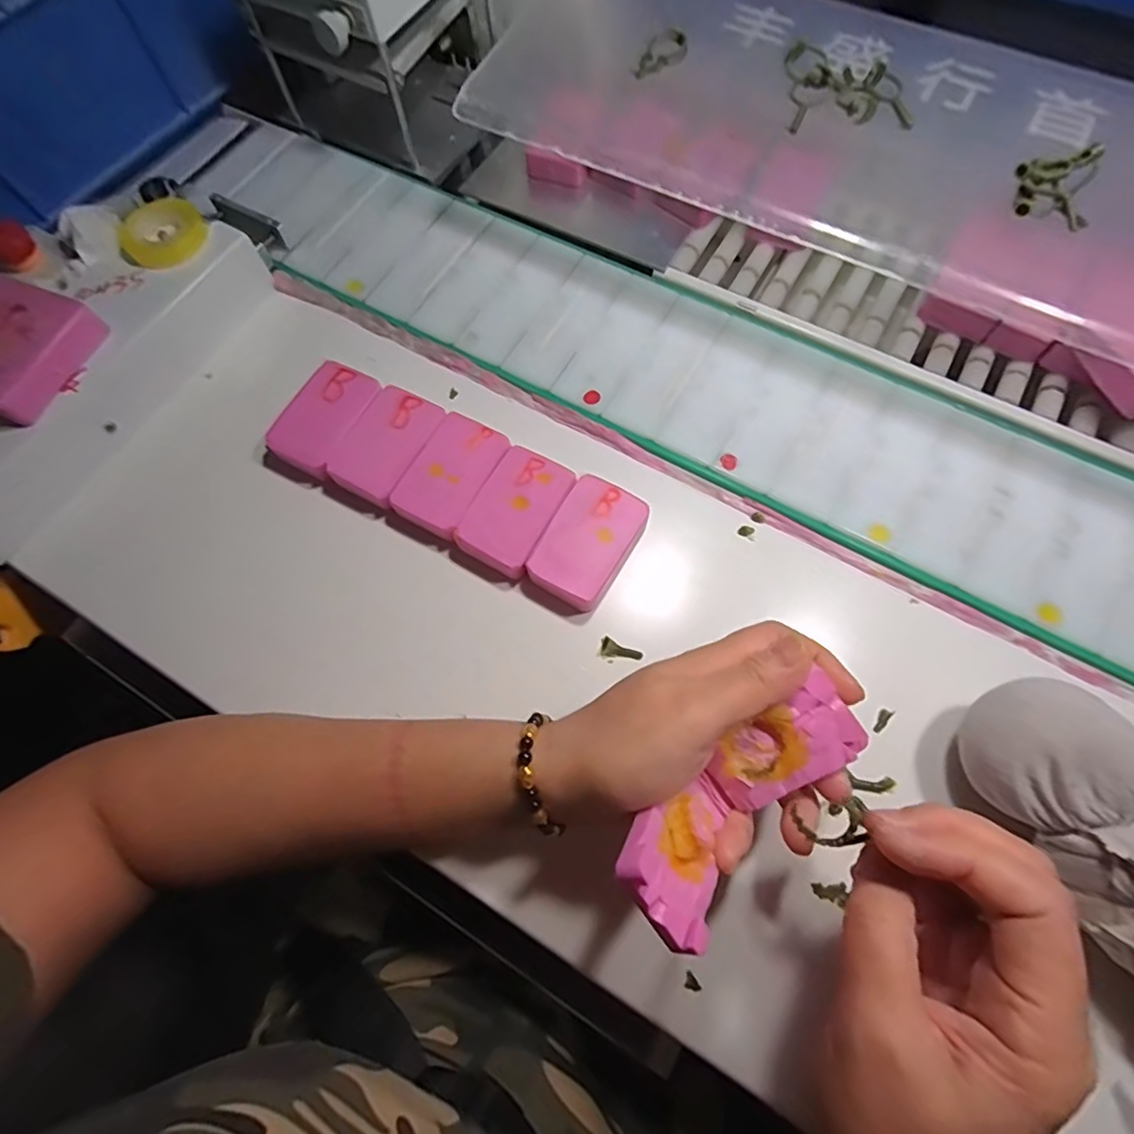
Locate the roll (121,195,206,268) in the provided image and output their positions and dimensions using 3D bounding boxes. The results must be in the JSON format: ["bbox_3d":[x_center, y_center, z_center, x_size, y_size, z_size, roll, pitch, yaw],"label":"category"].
[{"bbox_3d":[-0.260,-0.216,0.373,0.046,0.013,0.046,0,70,1],"label":"roll"}]

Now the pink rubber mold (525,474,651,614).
[{"bbox_3d":[0.012,-0.014,0.331,0.045,0.020,0.072,29,74,11],"label":"pink rubber mold"}]

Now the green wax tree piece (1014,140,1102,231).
[{"bbox_3d":[0.236,-0.184,0.277,0.040,0.018,0.033,33,74,13],"label":"green wax tree piece"}]

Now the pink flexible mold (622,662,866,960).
[{"bbox_3d":[0.069,0.098,0.237,0.113,0.047,0.041,-35,73,-21],"label":"pink flexible mold"}]

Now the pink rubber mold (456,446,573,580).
[{"bbox_3d":[-0.029,-0.032,0.339,0.045,0.018,0.073,27,73,10],"label":"pink rubber mold"}]

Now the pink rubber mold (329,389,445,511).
[{"bbox_3d":[-0.110,-0.074,0.358,0.047,0.019,0.072,25,73,10],"label":"pink rubber mold"}]

